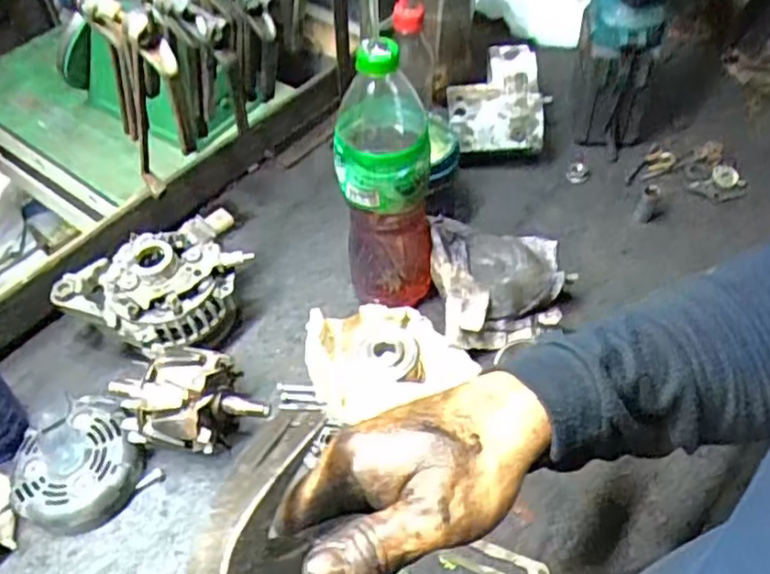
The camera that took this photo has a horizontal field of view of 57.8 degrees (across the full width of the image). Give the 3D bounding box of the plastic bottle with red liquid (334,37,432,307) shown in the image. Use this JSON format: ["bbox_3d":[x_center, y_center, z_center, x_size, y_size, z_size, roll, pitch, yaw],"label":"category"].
[{"bbox_3d":[0.002,-0.088,0.651,0.079,0.245,0.106,0,51,2],"label":"plastic bottle with red liquid"}]

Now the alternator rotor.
[{"bbox_3d":[-0.165,0.098,0.588,0.129,0.081,0.075,1,51,3],"label":"alternator rotor"}]

